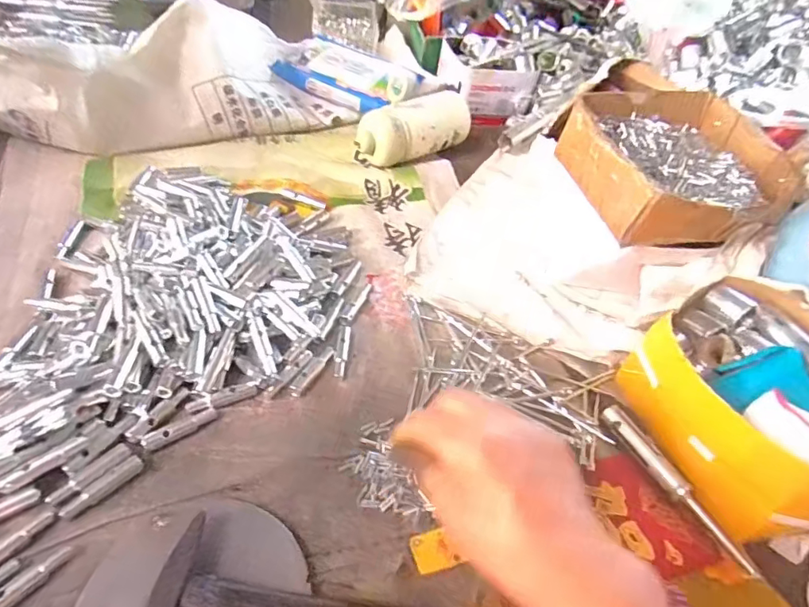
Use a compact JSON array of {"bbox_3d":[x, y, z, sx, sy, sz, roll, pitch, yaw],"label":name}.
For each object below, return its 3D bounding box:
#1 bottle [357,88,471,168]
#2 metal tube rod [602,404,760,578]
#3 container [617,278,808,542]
[{"bbox_3d":[0.013,-0.217,0.626,0.153,0.063,0.059,-25,57,-30],"label":"bottle"},{"bbox_3d":[0.201,0.134,0.377,0.017,0.009,0.138,-16,54,-23],"label":"metal tube rod"},{"bbox_3d":[0.257,0.073,0.373,0.123,0.082,0.179,-6,49,-16],"label":"container"}]

